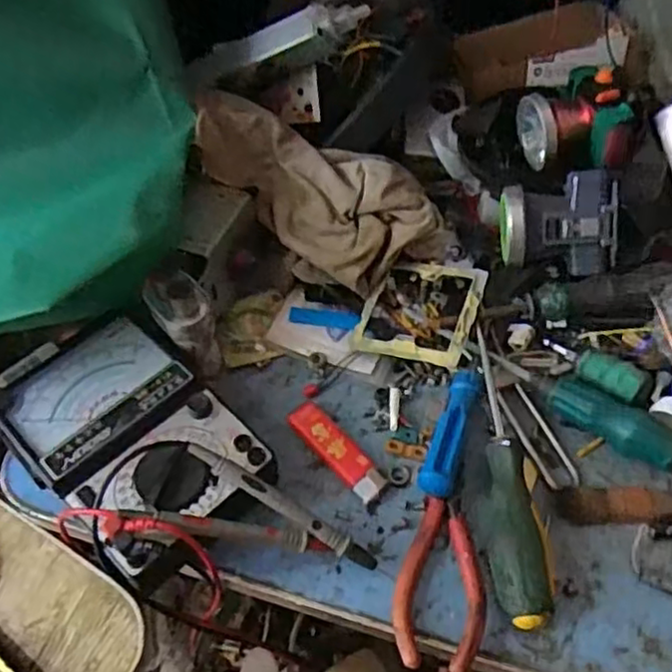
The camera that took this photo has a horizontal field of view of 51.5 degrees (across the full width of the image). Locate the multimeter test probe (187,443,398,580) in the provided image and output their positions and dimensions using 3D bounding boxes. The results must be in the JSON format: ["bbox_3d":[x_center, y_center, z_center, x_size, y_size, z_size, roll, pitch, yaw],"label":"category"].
[{"bbox_3d":[-0.028,0.103,0.411,0.136,0.015,0.012,33,59,1],"label":"multimeter test probe"}]

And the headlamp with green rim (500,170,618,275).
[{"bbox_3d":[0.156,-0.079,0.491,0.081,0.059,0.053,2,53,5],"label":"headlamp with green rim"}]

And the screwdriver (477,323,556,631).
[{"bbox_3d":[0.098,0.083,0.432,0.028,0.031,0.186,-5,53,0],"label":"screwdriver"}]

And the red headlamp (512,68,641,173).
[{"bbox_3d":[0.177,-0.158,0.515,0.072,0.053,0.072,-7,53,-2],"label":"red headlamp"}]

